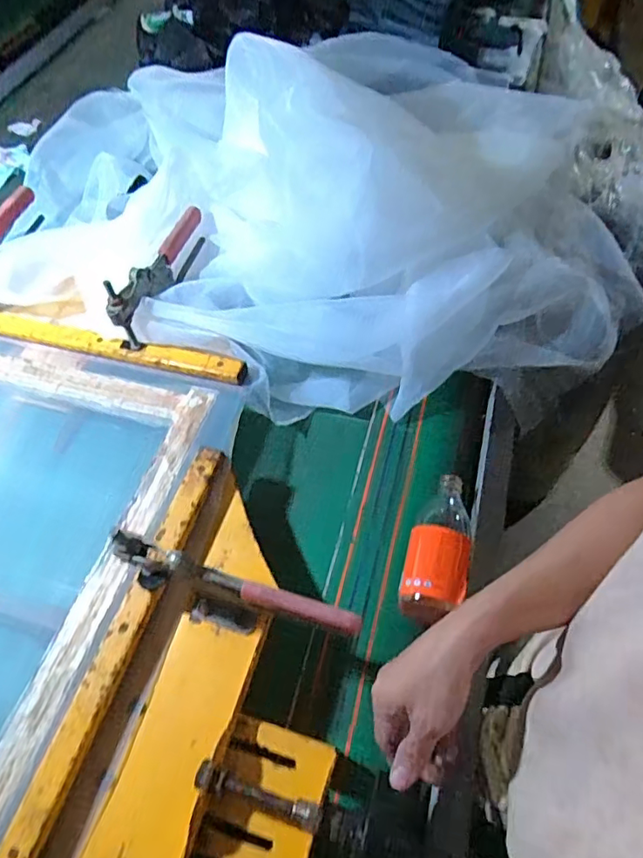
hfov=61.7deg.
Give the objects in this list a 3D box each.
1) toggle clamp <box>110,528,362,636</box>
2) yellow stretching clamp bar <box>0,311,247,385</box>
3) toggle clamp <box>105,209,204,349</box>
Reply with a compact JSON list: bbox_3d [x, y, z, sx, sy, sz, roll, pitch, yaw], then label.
[{"bbox_3d":[-0.077,0.156,0.489,0.227,0.104,0.037,14,60,14],"label":"toggle clamp"},{"bbox_3d":[-0.367,-0.132,0.739,0.553,0.026,0.033,12,60,12],"label":"yellow stretching clamp bar"},{"bbox_3d":[-0.212,-0.214,0.718,0.027,0.087,0.220,16,61,14],"label":"toggle clamp"}]

